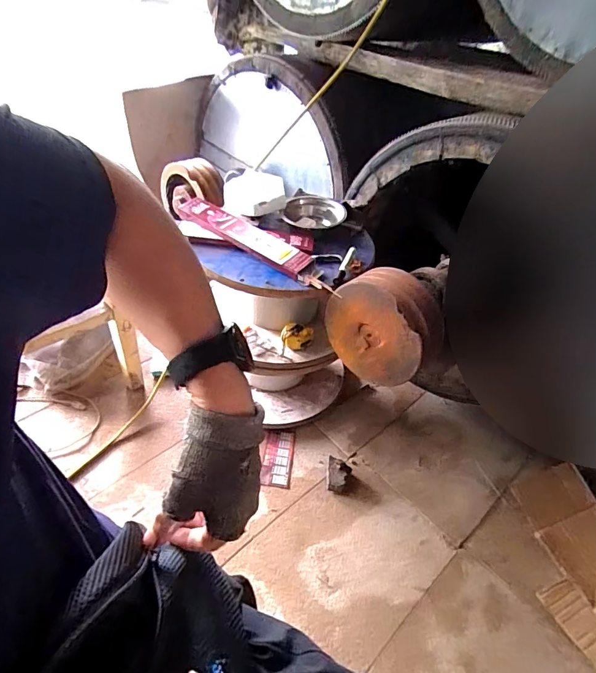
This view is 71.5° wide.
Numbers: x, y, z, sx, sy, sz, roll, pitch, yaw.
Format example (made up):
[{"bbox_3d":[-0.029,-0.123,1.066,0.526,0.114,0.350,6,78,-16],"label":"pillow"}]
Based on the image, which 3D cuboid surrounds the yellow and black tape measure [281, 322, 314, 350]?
[{"bbox_3d":[-0.002,0.001,0.938,0.069,0.051,0.049,9,42,3],"label":"yellow and black tape measure"}]

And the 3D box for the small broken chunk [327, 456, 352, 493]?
[{"bbox_3d":[0.093,0.313,0.950,0.051,0.030,0.085,8,40,4],"label":"small broken chunk"}]

